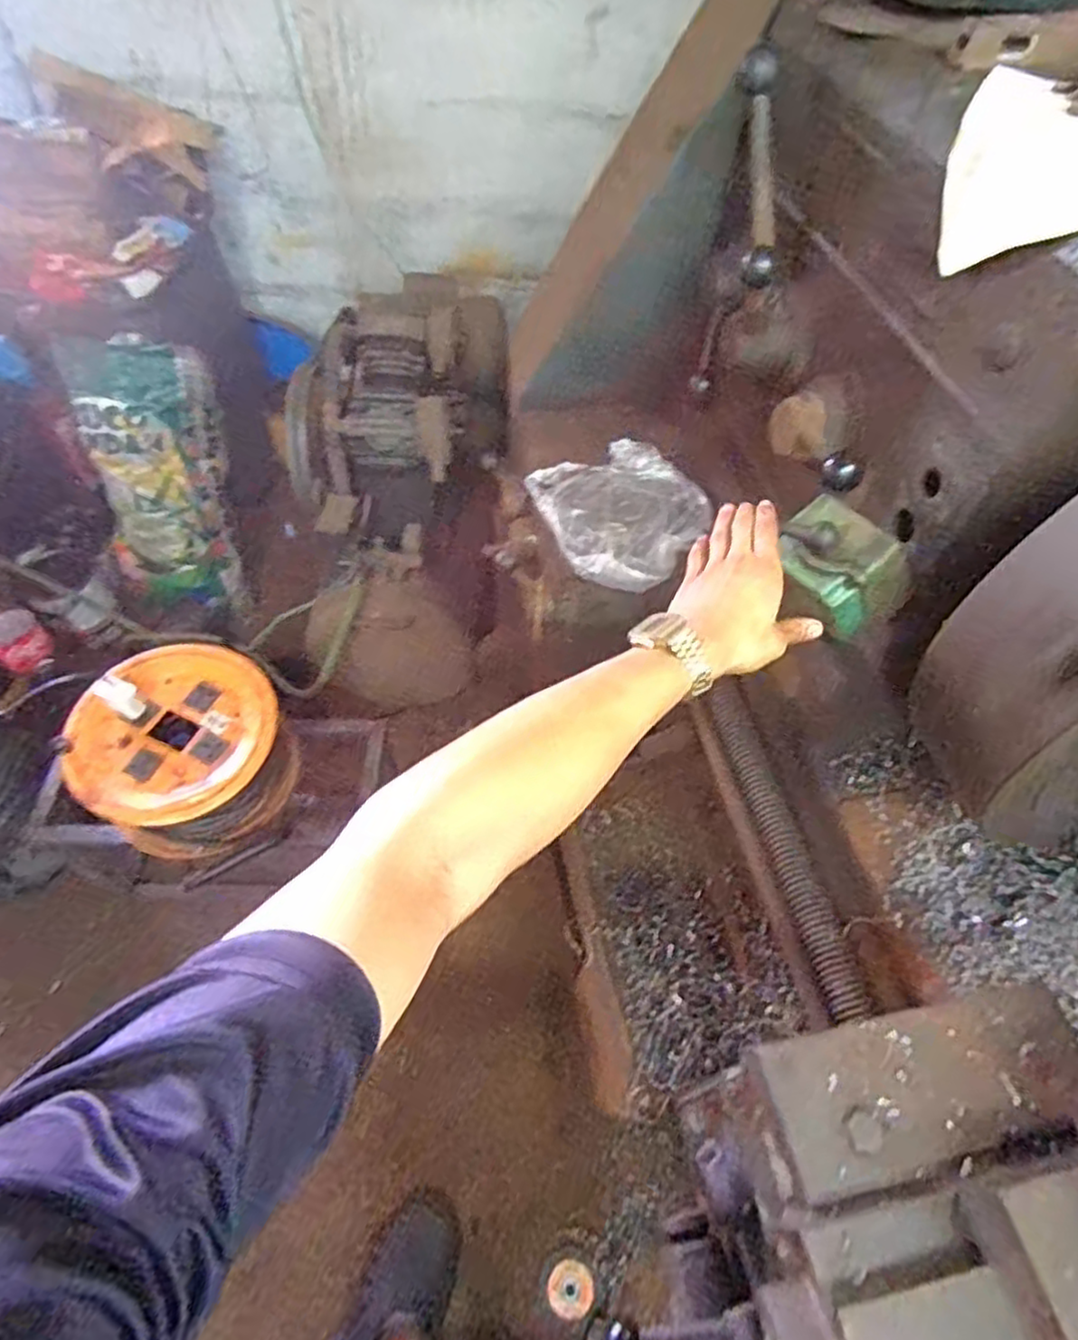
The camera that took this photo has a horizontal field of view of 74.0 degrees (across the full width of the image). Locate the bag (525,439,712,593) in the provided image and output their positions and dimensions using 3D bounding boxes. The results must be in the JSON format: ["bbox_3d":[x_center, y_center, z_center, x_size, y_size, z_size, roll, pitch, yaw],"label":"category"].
[{"bbox_3d":[0.091,-0.205,0.921,0.216,0.041,0.221,27,58,15],"label":"bag"}]

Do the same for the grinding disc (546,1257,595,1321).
[{"bbox_3d":[0.048,0.945,1.090,0.068,0.013,0.068,1,55,-2],"label":"grinding disc"}]

